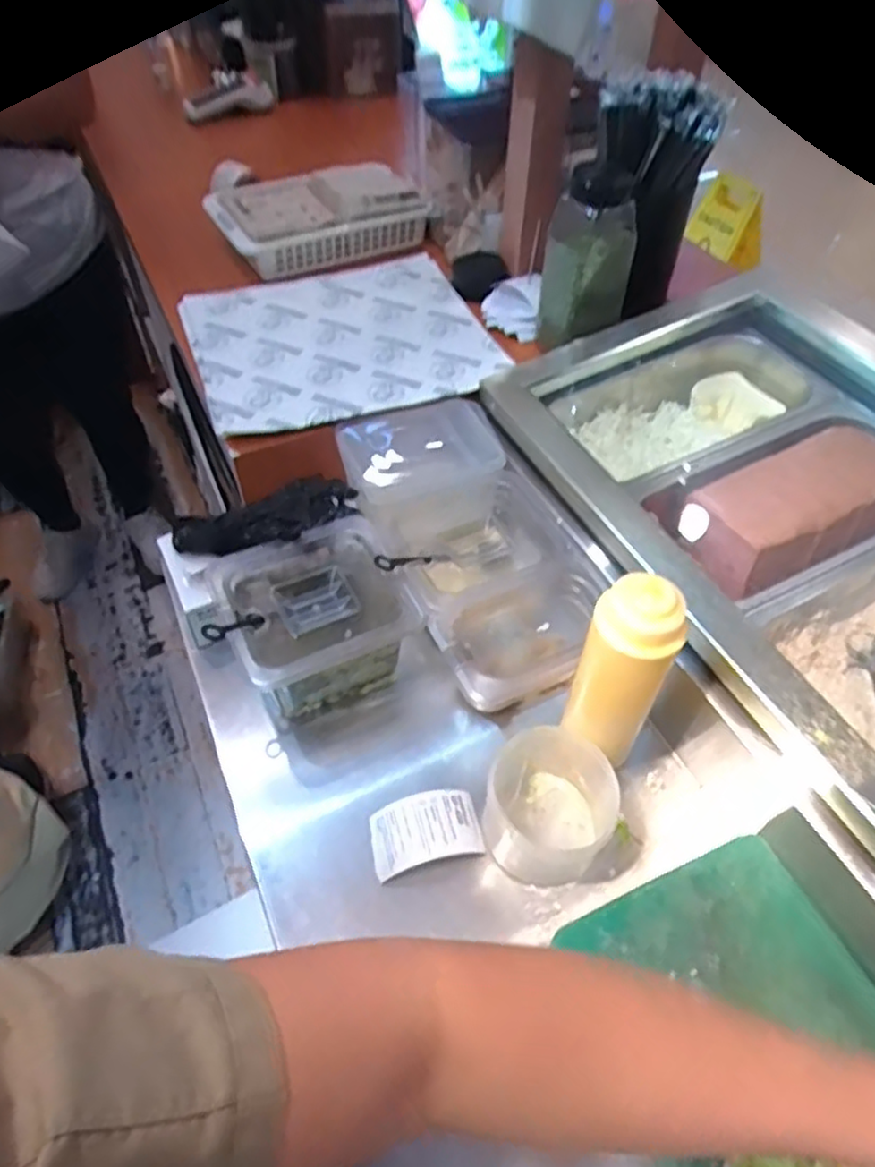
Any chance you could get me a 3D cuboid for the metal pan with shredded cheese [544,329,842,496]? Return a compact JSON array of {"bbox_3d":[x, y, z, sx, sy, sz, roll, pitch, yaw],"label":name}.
[{"bbox_3d":[0.292,-0.200,0.813,0.275,0.088,0.182,-20,53,-17],"label":"metal pan with shredded cheese"}]

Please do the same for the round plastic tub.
[{"bbox_3d":[0.095,0.188,0.585,0.098,0.086,0.101,0,50,0],"label":"round plastic tub"}]

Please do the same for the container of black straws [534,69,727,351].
[{"bbox_3d":[0.219,-0.431,0.827,0.123,0.234,0.222,28,55,21],"label":"container of black straws"}]

